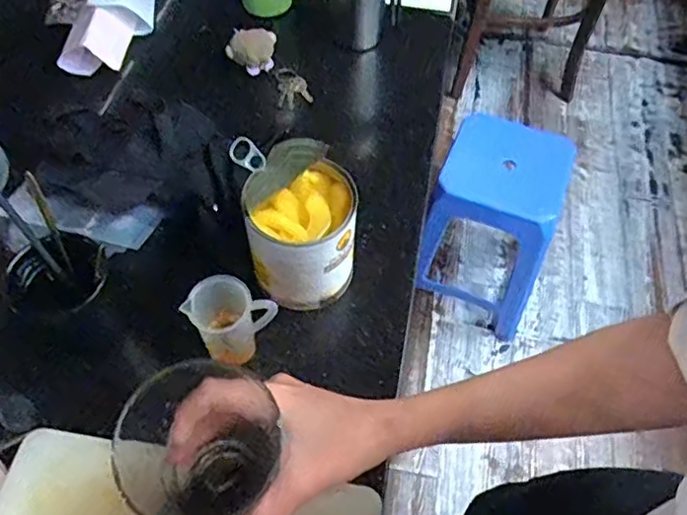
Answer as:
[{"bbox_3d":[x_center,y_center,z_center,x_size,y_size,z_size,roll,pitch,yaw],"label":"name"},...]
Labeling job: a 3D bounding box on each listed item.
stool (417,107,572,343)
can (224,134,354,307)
[{"bbox_3d":[0.368,-0.083,1.447,0.278,0.424,0.317,19,58,11],"label":"stool"},{"bbox_3d":[-0.038,-0.032,0.543,0.099,0.157,0.090,1,57,-1],"label":"can"}]

